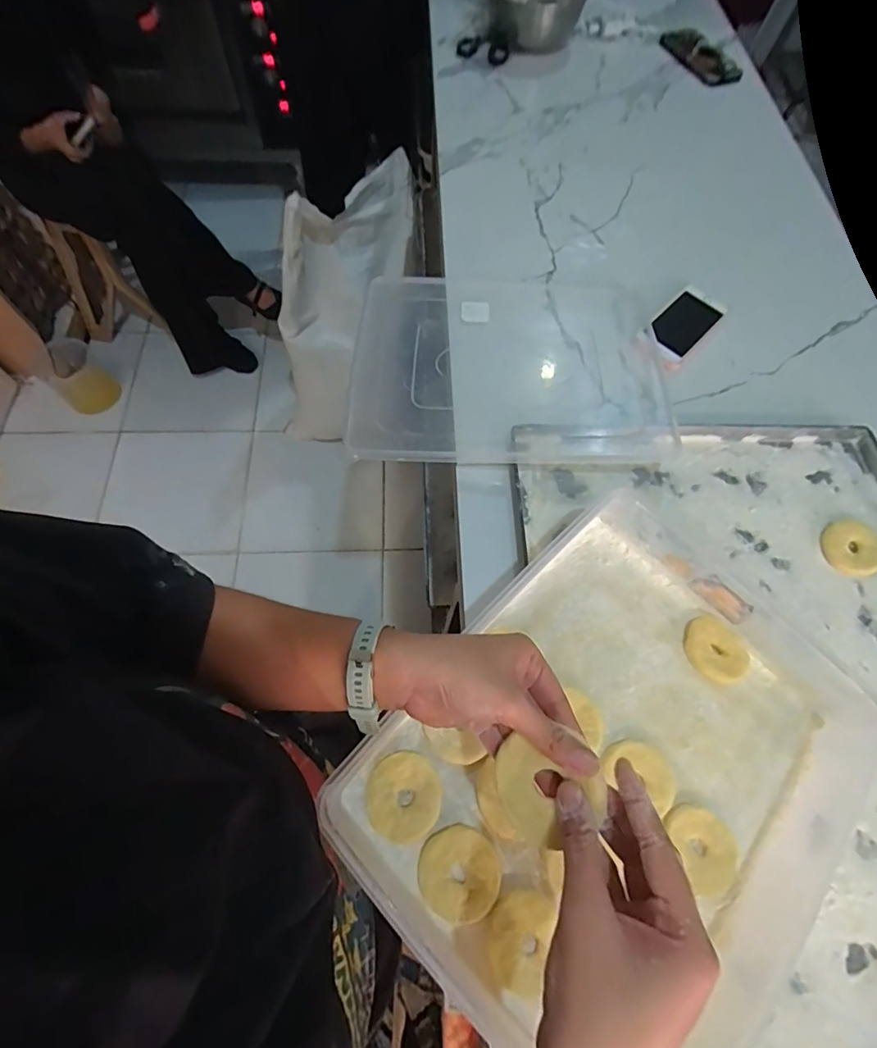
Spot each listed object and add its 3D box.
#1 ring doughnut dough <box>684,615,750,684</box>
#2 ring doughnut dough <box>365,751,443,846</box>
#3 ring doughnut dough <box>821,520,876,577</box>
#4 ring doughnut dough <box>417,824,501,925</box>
[{"bbox_3d":[0.251,0.115,0.436,0.052,0.010,0.058,-21,70,-12],"label":"ring doughnut dough"},{"bbox_3d":[-0.027,0.209,0.368,0.056,0.009,0.057,-17,69,-10],"label":"ring doughnut dough"},{"bbox_3d":[0.430,0.024,0.494,0.060,0.009,0.057,1,67,-3],"label":"ring doughnut dough"},{"bbox_3d":[0.015,0.257,0.351,0.057,0.008,0.057,1,67,-3],"label":"ring doughnut dough"}]

